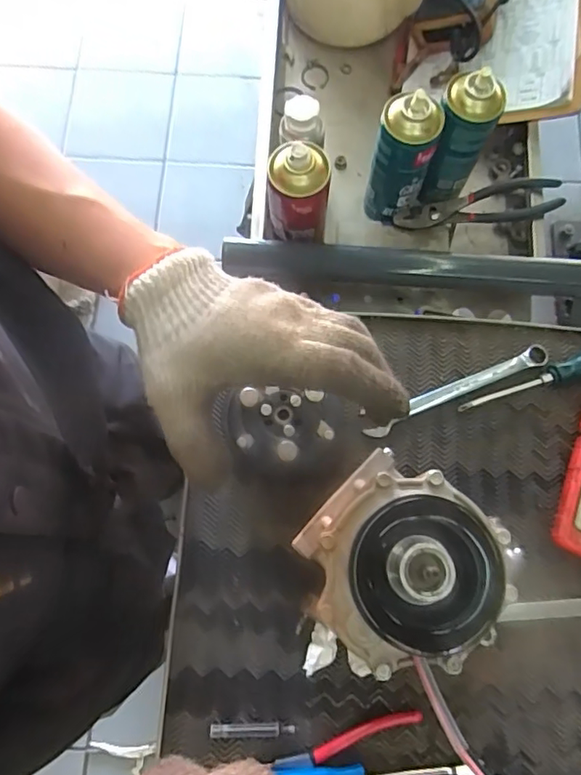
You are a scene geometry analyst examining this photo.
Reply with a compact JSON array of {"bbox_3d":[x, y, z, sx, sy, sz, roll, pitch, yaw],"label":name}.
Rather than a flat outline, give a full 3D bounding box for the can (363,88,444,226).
[{"bbox_3d":[0.122,-0.249,0.603,0.065,0.149,0.059,16,78,3],"label":"can"}]

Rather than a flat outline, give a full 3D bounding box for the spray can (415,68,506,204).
[{"bbox_3d":[0.188,-0.273,0.612,0.057,0.159,0.053,0,77,0],"label":"spray can"}]

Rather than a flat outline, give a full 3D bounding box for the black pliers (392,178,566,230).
[{"bbox_3d":[0.222,-0.221,0.646,0.188,0.032,0.049,-1,77,0],"label":"black pliers"}]

